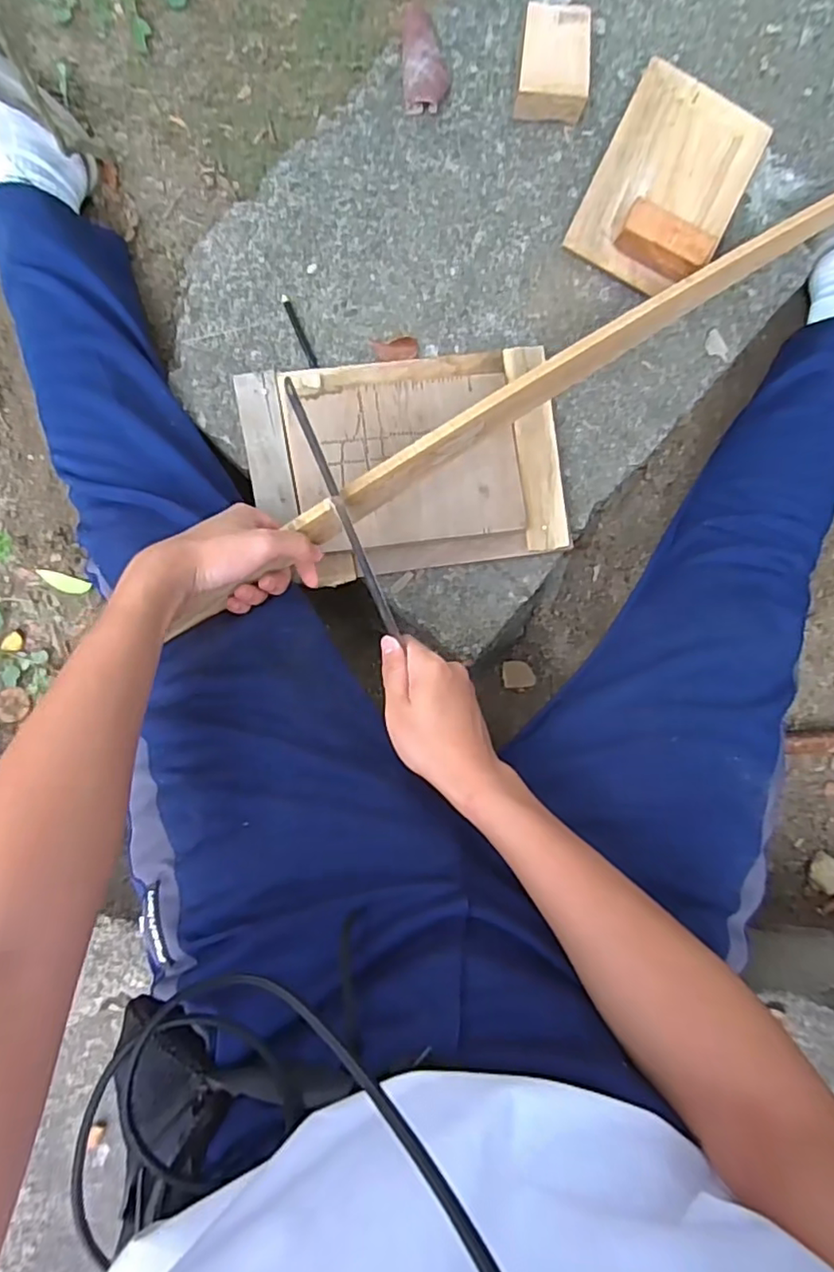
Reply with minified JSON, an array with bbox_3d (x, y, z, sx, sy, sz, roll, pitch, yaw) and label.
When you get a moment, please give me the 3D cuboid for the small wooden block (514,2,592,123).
[{"bbox_3d":[0.139,-0.580,0.618,0.073,0.041,0.102,4,89,-7],"label":"small wooden block"}]

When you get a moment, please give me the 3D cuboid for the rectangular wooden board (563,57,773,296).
[{"bbox_3d":[0.268,-0.473,0.634,0.155,0.021,0.219,28,88,-6],"label":"rectangular wooden board"}]

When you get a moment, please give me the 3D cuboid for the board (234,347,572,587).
[{"bbox_3d":[-0.010,-0.173,0.606,0.309,0.041,0.216,-9,90,-7],"label":"board"}]

